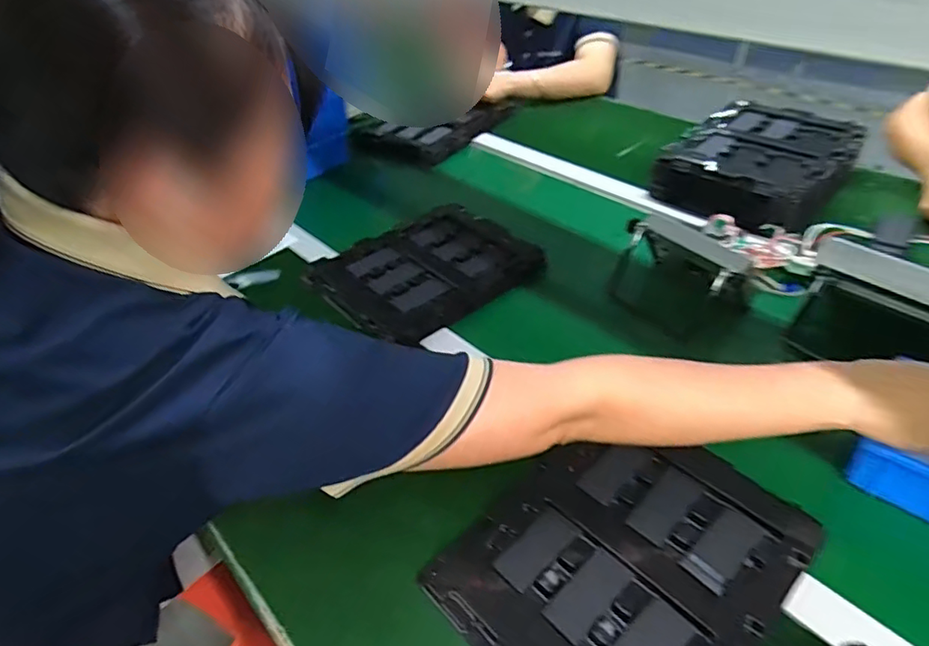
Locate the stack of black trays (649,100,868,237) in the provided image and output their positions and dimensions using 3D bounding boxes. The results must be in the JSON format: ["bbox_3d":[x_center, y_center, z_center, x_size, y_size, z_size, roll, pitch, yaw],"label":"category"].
[{"bbox_3d":[0.458,-0.246,0.896,0.236,0.076,0.287,30,53,34],"label":"stack of black trays"}]

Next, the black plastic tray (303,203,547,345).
[{"bbox_3d":[-0.047,-0.078,0.815,0.295,0.032,0.231,-31,47,-25],"label":"black plastic tray"}]

